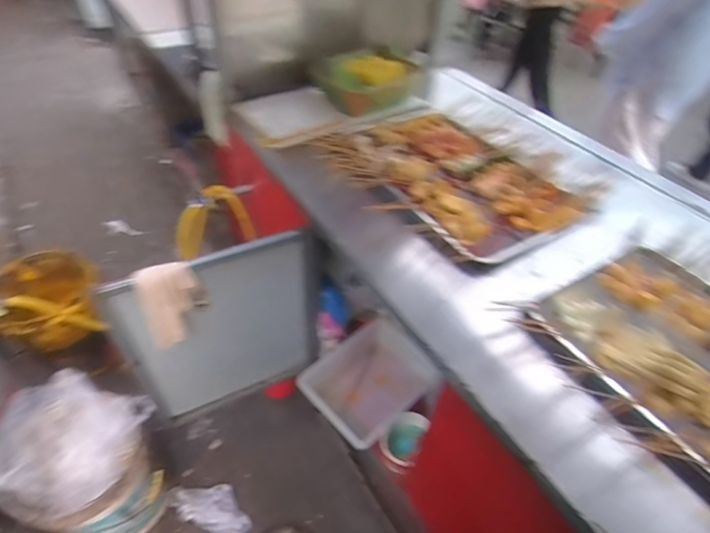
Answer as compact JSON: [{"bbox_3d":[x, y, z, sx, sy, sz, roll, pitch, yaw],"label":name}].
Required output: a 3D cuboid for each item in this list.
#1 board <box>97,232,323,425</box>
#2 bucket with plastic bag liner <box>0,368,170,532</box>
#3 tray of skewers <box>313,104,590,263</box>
[{"bbox_3d":[-0.316,0.174,1.138,0.478,0.569,0.051,-21,51,-23],"label":"board"},{"bbox_3d":[-0.692,0.530,1.154,0.349,0.371,0.305,17,46,11],"label":"bucket with plastic bag liner"},{"bbox_3d":[0.207,-0.238,1.091,0.453,0.061,0.628,-27,53,-29],"label":"tray of skewers"}]

